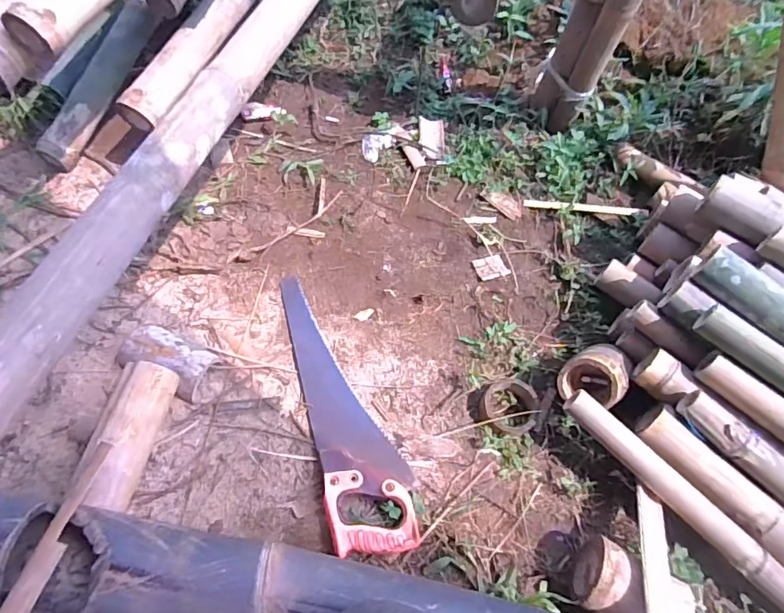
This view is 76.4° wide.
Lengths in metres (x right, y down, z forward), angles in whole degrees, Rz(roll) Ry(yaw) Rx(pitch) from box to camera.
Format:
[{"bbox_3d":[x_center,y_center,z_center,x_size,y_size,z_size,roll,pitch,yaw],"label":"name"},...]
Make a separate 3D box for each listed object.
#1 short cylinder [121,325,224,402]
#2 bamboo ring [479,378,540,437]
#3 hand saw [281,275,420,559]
[{"bbox_3d":[-0.332,0.078,0.738,0.136,0.047,0.089,24,61,10],"label":"short cylinder"},{"bbox_3d":[0.173,0.151,0.737,0.083,0.030,0.090,2,59,-3],"label":"bamboo ring"},{"bbox_3d":[-0.071,0.130,0.737,0.116,0.032,0.436,-12,61,-11],"label":"hand saw"}]

